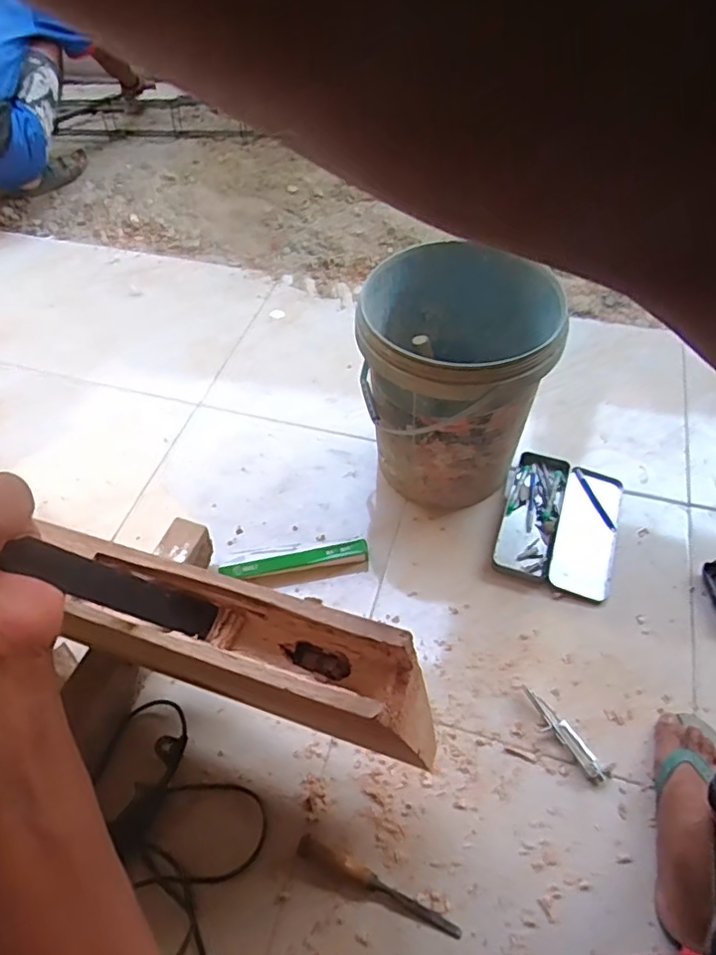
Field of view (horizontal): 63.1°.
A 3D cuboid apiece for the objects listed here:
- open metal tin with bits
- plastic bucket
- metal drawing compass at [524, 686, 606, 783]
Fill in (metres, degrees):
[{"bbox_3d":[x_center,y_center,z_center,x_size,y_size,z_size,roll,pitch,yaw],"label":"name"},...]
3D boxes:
[{"bbox_3d":[0.365,0.078,1.054,0.200,0.031,0.268,13,55,11],"label":"open metal tin with bits"},{"bbox_3d":[0.155,-0.151,1.018,0.296,0.371,0.294,23,57,18],"label":"plastic bucket"},{"bbox_3d":[0.295,0.370,0.840,0.032,0.017,0.145,-36,60,-22],"label":"metal drawing compass"}]

